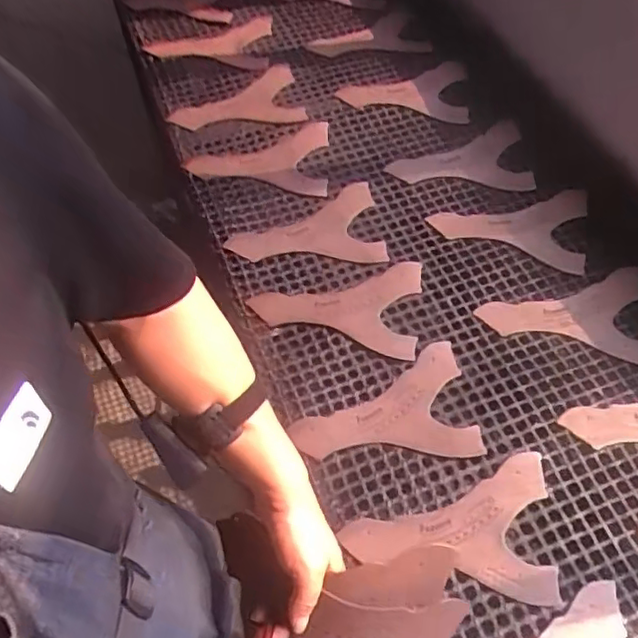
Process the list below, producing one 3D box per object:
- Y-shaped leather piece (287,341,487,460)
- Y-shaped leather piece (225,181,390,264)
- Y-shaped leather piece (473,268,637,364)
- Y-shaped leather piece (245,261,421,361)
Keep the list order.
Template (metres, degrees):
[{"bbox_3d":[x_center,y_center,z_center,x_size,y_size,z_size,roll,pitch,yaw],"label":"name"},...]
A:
[{"bbox_3d":[0.073,0.104,0.749,0.208,0.010,0.146,-7,50,-4],"label":"Y-shaped leather piece"},{"bbox_3d":[0.003,-0.110,0.891,0.227,0.014,0.137,-25,53,-19],"label":"Y-shaped leather piece"},{"bbox_3d":[0.323,-0.016,0.831,0.218,0.007,0.146,7,56,5],"label":"Y-shaped leather piece"},{"bbox_3d":[0.023,-0.027,0.837,0.214,0.008,0.149,7,56,5],"label":"Y-shaped leather piece"}]

